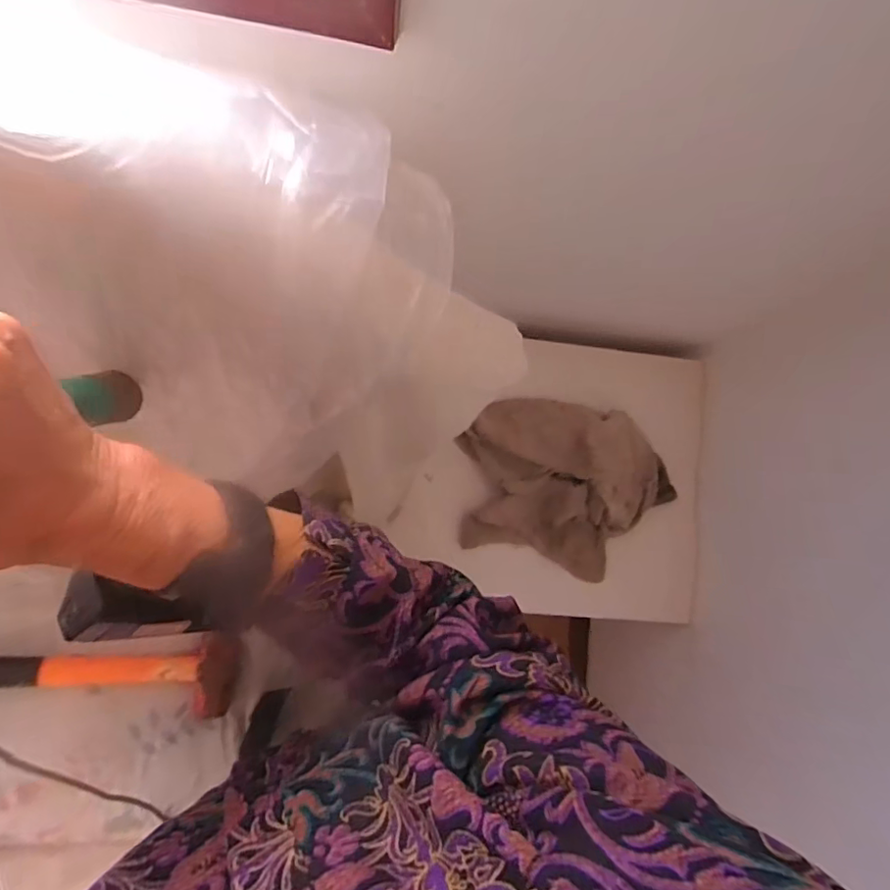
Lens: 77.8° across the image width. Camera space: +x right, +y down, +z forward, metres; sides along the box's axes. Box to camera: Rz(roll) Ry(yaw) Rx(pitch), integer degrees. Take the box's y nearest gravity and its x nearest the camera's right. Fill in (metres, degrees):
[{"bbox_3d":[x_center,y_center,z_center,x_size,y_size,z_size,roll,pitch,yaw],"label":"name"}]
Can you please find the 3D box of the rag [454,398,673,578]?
[{"bbox_3d":[0.164,0.057,0.758,0.315,0.074,0.223,17,82,-6],"label":"rag"}]

